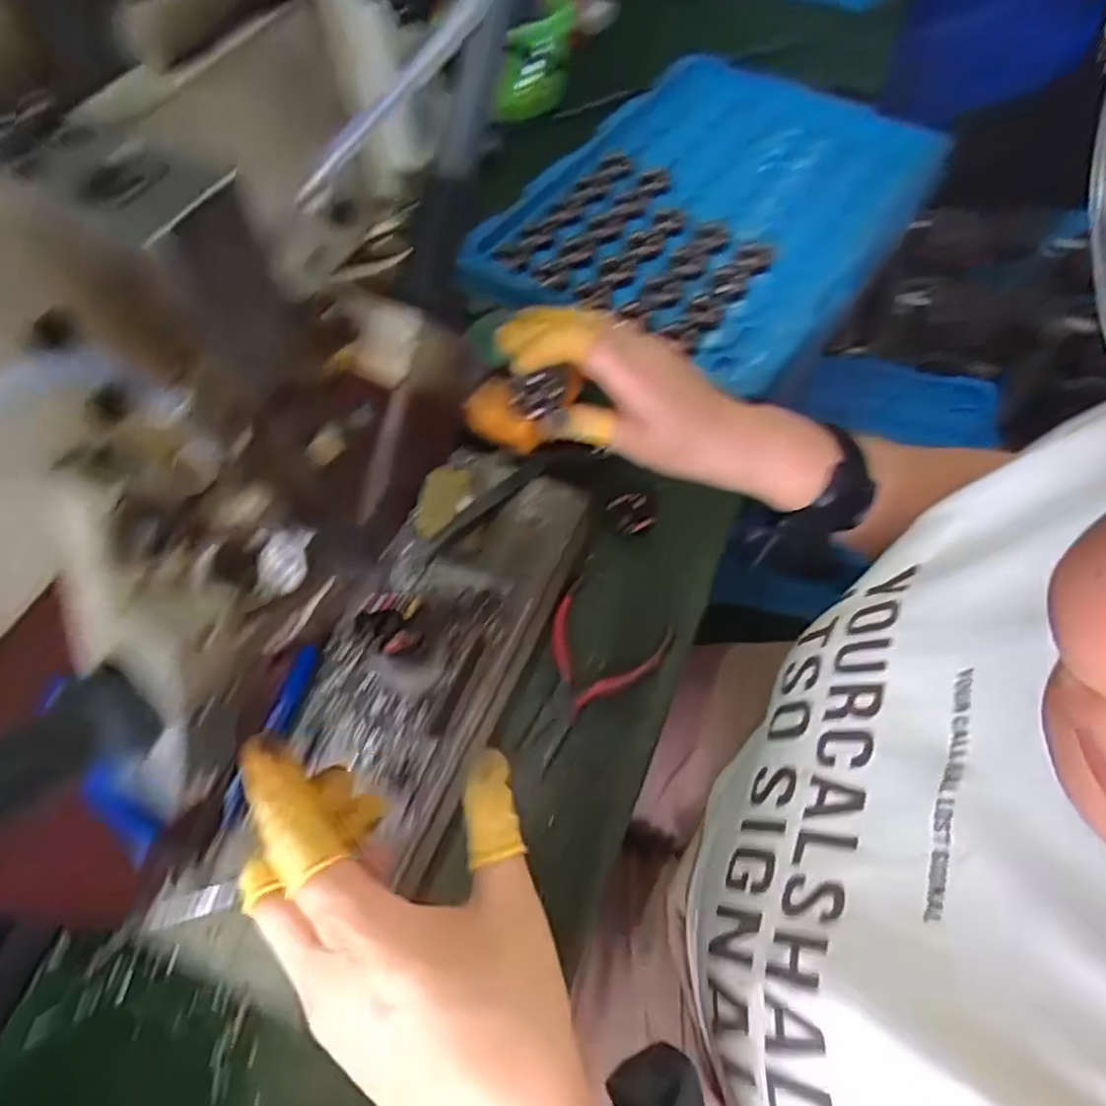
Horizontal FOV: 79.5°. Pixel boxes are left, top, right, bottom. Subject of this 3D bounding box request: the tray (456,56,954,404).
[{"bbox_3d":[0.151,-0.305,0.569,0.268,0.046,0.395,31,66,17],"label":"tray"}]

